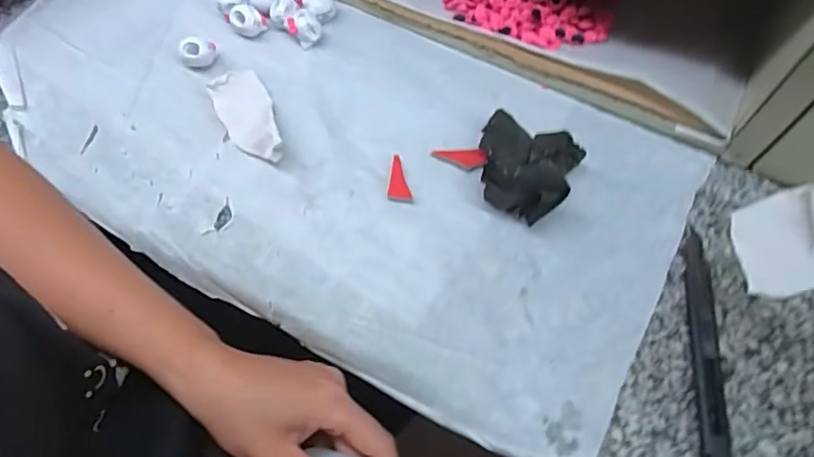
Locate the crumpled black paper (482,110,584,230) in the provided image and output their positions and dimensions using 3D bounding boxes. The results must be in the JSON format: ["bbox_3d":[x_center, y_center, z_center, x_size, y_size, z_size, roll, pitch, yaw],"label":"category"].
[{"bbox_3d":[0.074,-0.041,0.358,0.064,0.038,0.062,26,67,12],"label":"crumpled black paper"}]

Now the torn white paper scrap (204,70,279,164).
[{"bbox_3d":[-0.112,-0.079,0.381,0.037,0.021,0.078,-20,65,-9],"label":"torn white paper scrap"}]

